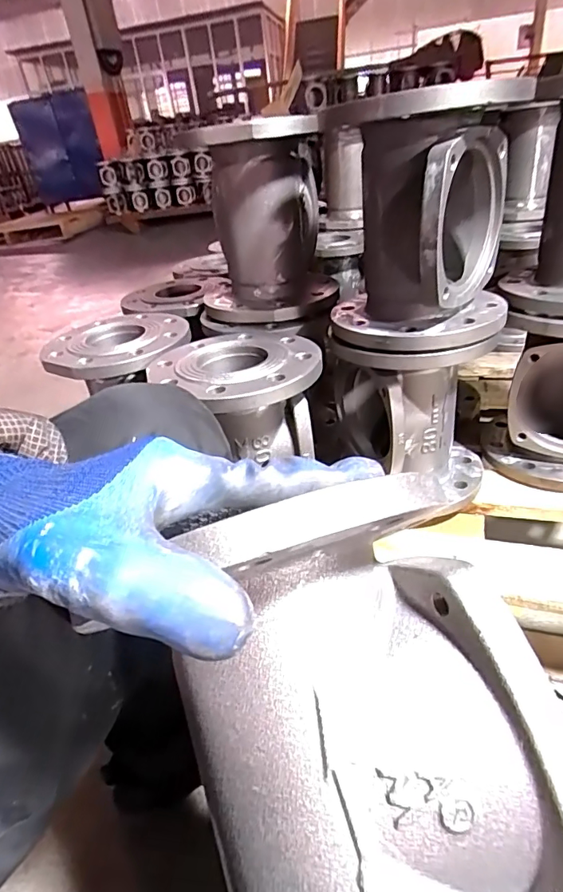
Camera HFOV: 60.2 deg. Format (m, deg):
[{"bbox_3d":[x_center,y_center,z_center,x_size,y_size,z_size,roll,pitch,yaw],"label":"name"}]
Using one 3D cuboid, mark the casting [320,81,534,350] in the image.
[{"bbox_3d":[0.137,-0.220,0.489,0.174,0.214,0.162,4,35,17],"label":"casting"}]

